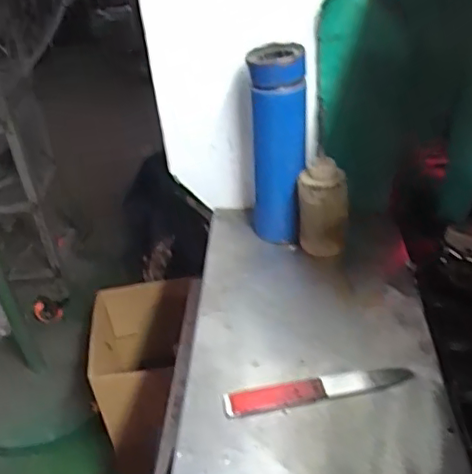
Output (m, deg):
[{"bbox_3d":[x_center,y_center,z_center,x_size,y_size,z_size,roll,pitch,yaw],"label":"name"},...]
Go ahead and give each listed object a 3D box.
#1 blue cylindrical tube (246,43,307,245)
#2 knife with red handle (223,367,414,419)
[{"bbox_3d":[0.048,-0.098,0.667,0.068,0.221,0.064,0,35,9],"label":"blue cylindrical tube"},{"bbox_3d":[0.072,0.135,0.516,0.165,0.006,0.028,-10,35,-4],"label":"knife with red handle"}]

